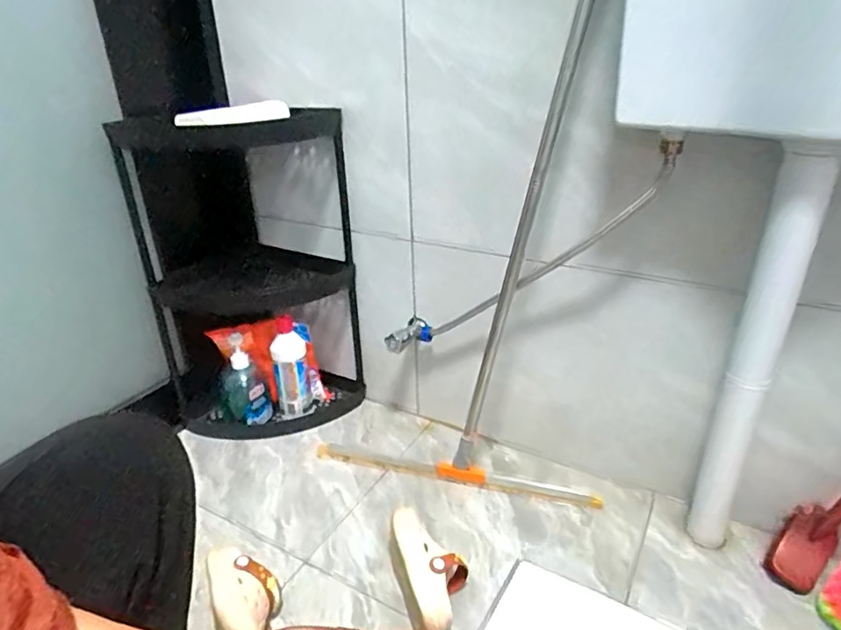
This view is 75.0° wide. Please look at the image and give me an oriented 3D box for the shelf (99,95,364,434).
[{"bbox_3d":[-0.295,-0.063,1.002,0.349,0.553,0.199,-1,26,0],"label":"shelf"}]

